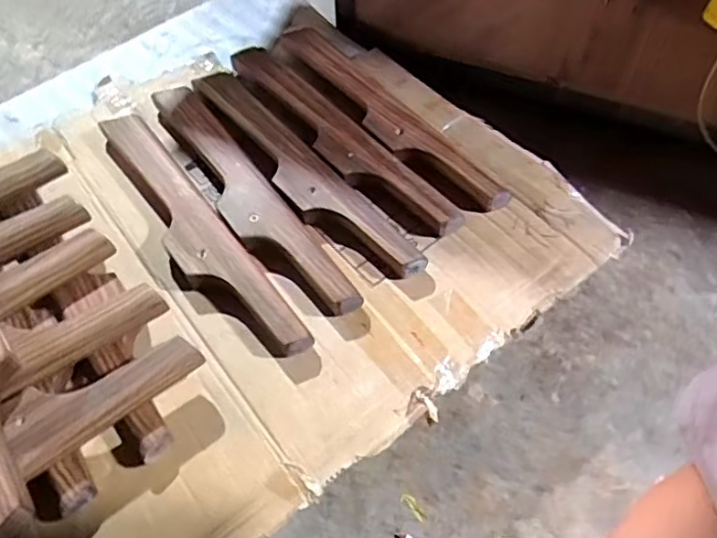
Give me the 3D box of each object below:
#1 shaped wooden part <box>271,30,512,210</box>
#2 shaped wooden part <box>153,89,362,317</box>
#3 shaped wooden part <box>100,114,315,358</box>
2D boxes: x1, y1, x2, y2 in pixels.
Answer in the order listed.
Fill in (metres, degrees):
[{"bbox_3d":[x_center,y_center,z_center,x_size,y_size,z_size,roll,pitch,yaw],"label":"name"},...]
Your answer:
[{"bbox_3d":[0.038,-0.274,1.054,0.096,0.033,0.556,-30,59,-19],"label":"shaped wooden part"},{"bbox_3d":[-0.186,-0.124,0.968,0.095,0.041,0.563,-29,59,-19],"label":"shaped wooden part"},{"bbox_3d":[-0.258,-0.067,0.929,0.101,0.041,0.561,-30,59,-19],"label":"shaped wooden part"}]

